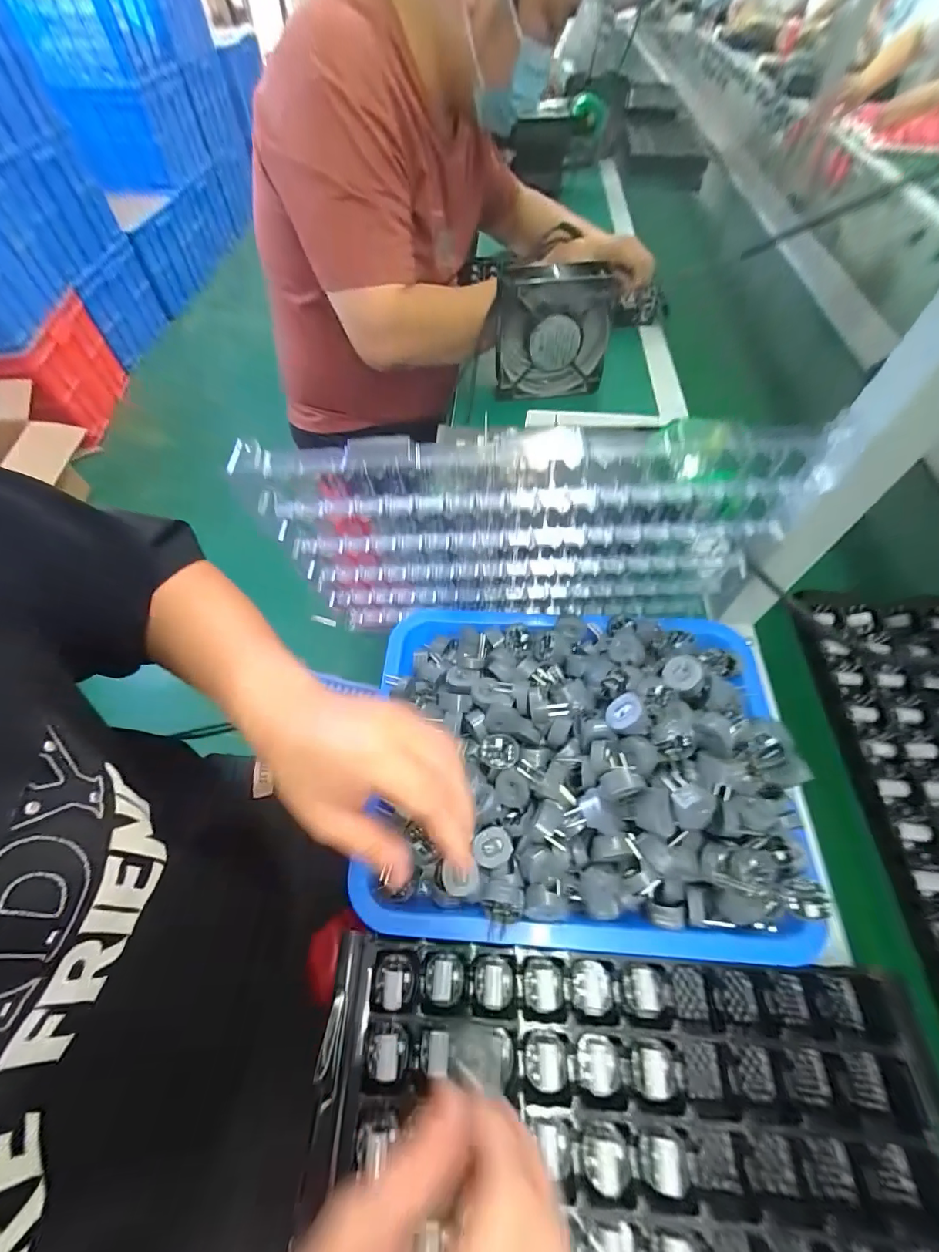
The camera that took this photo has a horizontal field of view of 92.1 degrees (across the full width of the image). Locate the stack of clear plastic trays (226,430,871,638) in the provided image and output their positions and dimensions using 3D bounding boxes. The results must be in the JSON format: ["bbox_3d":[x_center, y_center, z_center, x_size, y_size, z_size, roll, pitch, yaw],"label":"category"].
[{"bbox_3d":[0.047,-0.062,0.355,0.374,0.210,0.040,0,58,2],"label":"stack of clear plastic trays"}]

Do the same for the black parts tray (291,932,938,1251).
[{"bbox_3d":[0.087,0.307,0.257,0.353,0.041,0.194,2,56,3],"label":"black parts tray"}]

